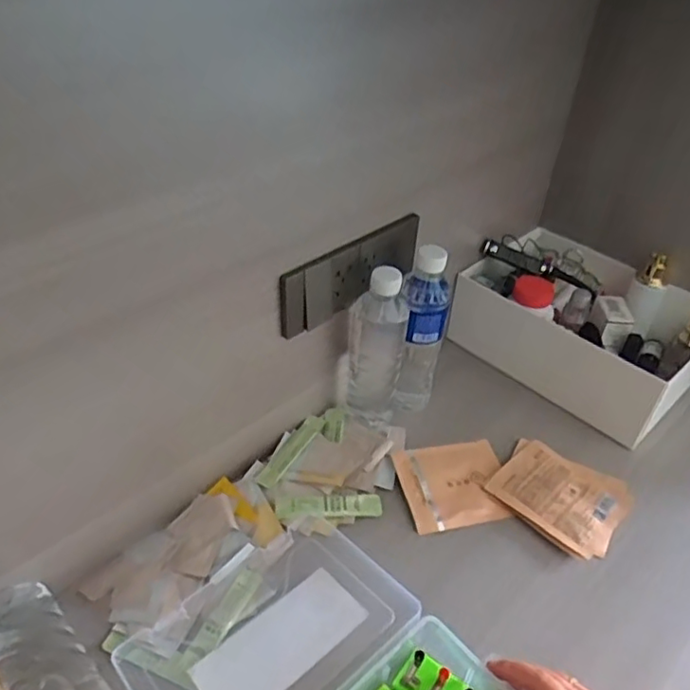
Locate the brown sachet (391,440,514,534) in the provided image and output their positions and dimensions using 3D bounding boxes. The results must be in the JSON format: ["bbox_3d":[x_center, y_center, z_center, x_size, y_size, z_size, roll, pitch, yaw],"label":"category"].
[{"bbox_3d":[0.124,0.155,0.689,0.119,0.013,0.100,-5,45,-13],"label":"brown sachet"}]

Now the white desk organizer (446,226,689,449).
[{"bbox_3d":[0.322,-0.035,0.825,0.294,0.106,0.205,37,50,27],"label":"white desk organizer"}]

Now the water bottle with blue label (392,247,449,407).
[{"bbox_3d":[0.088,-0.014,0.720,0.063,0.226,0.055,12,43,5],"label":"water bottle with blue label"}]

